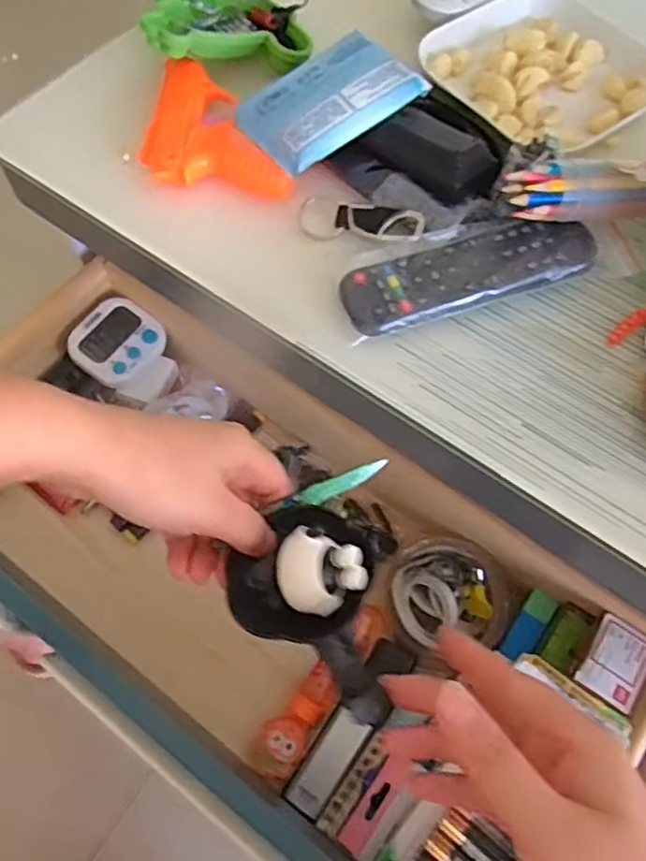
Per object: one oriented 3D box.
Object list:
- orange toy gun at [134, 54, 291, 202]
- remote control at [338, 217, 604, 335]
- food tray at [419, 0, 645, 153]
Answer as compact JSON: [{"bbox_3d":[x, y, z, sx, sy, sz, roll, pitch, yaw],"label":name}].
[{"bbox_3d":[-0.064,-0.198,0.443,0.095,0.018,0.097,6,63,2],"label":"orange toy gun"},{"bbox_3d":[0.084,-0.093,0.391,0.145,0.013,0.048,-17,65,-9],"label":"remote control"},{"bbox_3d":[0.158,-0.255,0.479,0.141,0.023,0.142,-33,69,-17],"label":"food tray"}]

